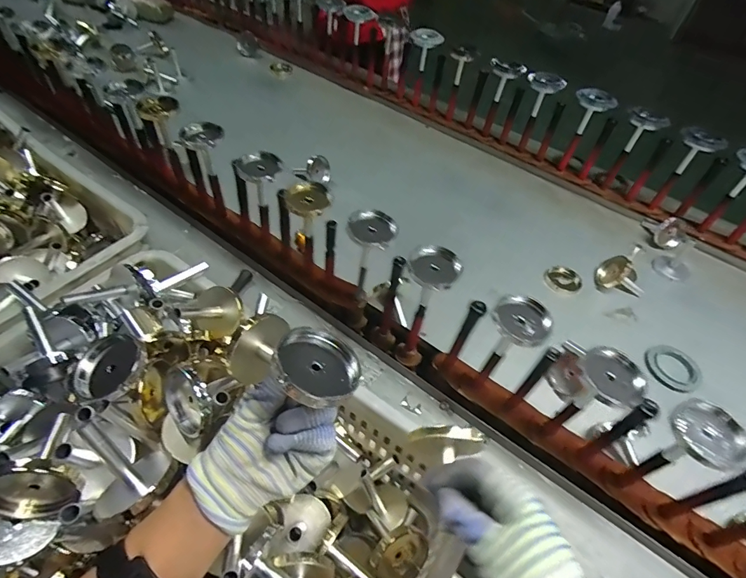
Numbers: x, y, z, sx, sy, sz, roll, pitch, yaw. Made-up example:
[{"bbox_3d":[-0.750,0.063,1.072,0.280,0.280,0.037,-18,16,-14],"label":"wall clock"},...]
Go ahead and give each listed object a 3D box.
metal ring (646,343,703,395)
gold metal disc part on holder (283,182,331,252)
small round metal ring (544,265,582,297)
[{"bbox_3d":[0.485,0.127,0.669,0.074,0.012,0.085,-28,59,-12],"label":"metal ring"},{"bbox_3d":[-0.095,-0.095,0.621,0.065,0.115,0.063,-3,51,-8],"label":"gold metal disc part on holder"},{"bbox_3d":[0.354,-0.017,0.774,0.058,0.016,0.064,-32,61,-28],"label":"small round metal ring"}]

